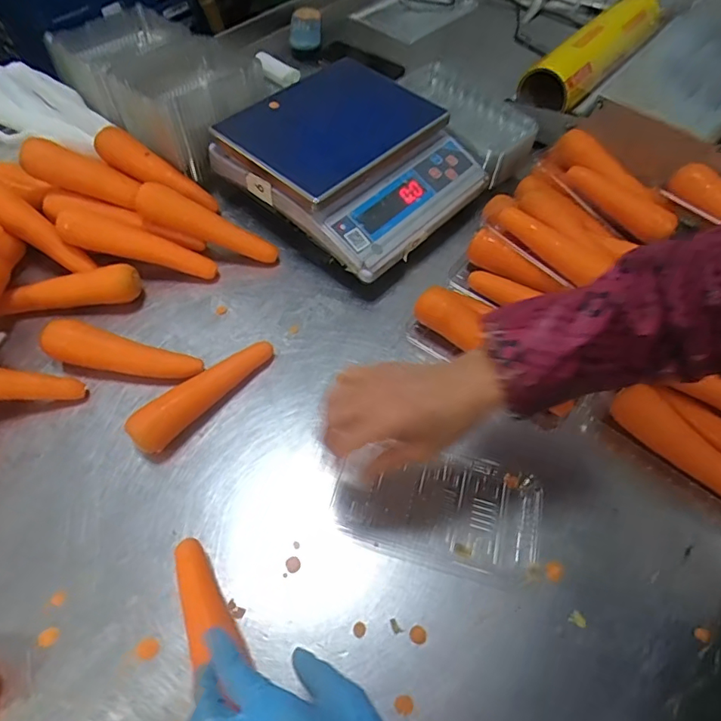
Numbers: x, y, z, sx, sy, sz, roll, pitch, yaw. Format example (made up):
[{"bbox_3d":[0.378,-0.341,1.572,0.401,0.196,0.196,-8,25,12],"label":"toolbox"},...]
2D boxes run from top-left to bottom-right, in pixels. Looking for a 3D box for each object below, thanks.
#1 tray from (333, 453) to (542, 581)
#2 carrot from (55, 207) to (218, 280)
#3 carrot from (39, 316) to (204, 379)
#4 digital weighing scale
[{"bbox_3d":[0.079,0.147,0.498,0.201,0.021,0.111,12,56,6],"label":"tray"},{"bbox_3d":[-0.287,-0.148,0.636,0.193,0.034,0.034,17,55,-14],"label":"carrot"},{"bbox_3d":[-0.275,-0.005,0.563,0.174,0.050,0.043,10,56,5],"label":"carrot"},{"bbox_3d":[-0.003,-0.301,0.712,0.308,0.088,0.310,39,63,20],"label":"digital weighing scale"}]

